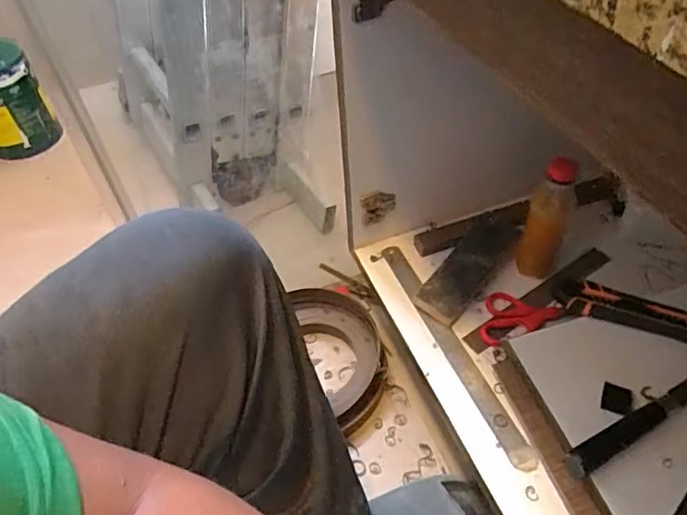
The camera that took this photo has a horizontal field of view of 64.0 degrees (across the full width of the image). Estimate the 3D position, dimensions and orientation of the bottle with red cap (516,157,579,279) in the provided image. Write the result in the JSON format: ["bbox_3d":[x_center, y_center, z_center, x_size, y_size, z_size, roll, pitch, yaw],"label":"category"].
[{"bbox_3d":[0.245,-0.038,0.669,0.050,0.162,0.048,17,52,19],"label":"bottle with red cap"}]

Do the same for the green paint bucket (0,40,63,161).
[{"bbox_3d":[-0.773,-0.362,1.246,0.171,0.207,0.202,-26,52,-17],"label":"green paint bucket"}]

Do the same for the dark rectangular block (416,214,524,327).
[{"bbox_3d":[0.164,0.010,0.710,0.060,0.015,0.168,33,71,29],"label":"dark rectangular block"}]

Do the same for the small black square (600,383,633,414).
[{"bbox_3d":[0.280,0.144,0.561,0.028,0.004,0.033,16,52,18],"label":"small black square"}]

